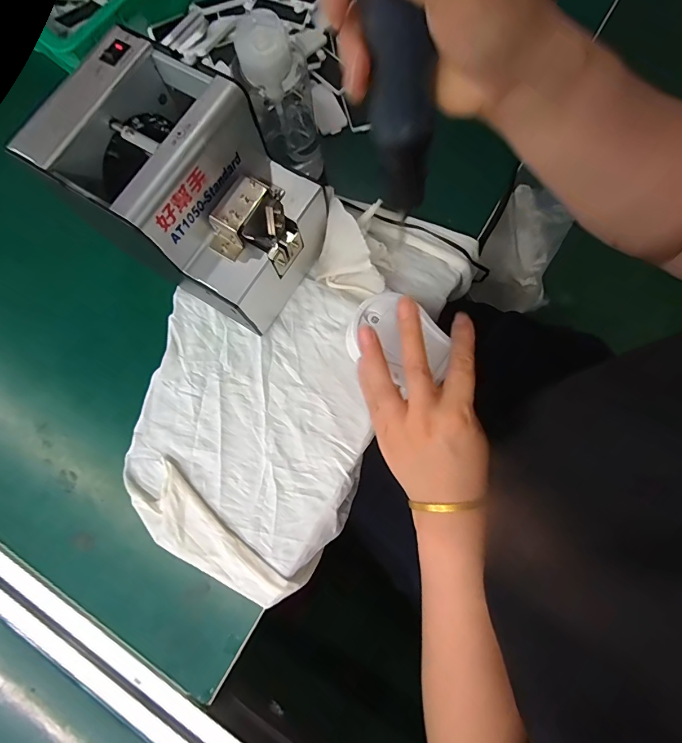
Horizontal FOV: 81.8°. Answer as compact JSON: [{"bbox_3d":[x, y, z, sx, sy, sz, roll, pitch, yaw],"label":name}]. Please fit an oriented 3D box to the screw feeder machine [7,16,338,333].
[{"bbox_3d":[-0.117,-0.146,0.336,0.176,0.144,0.129,32,81,10],"label":"screw feeder machine"}]

